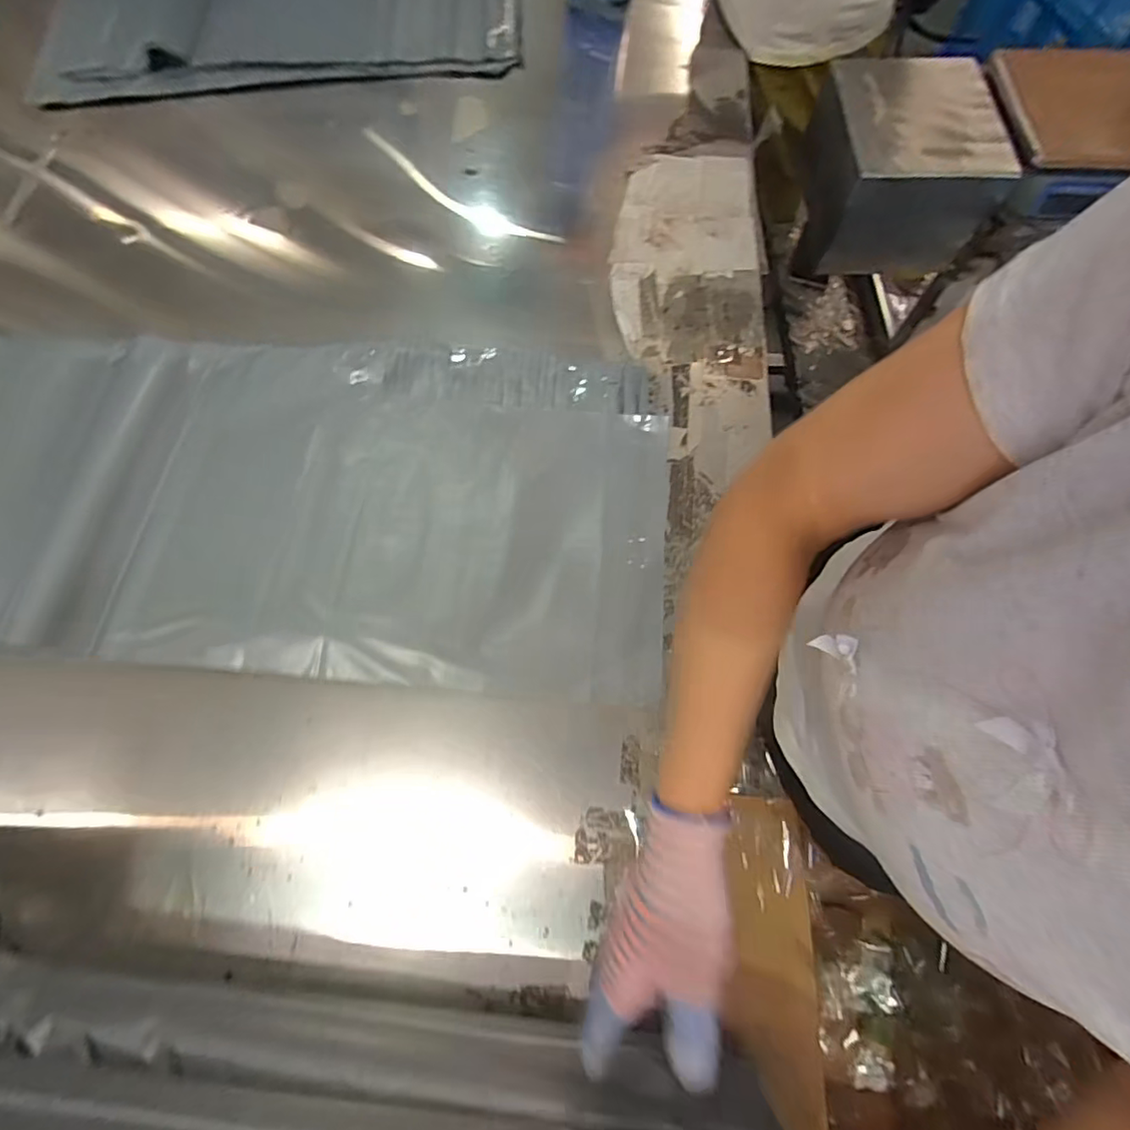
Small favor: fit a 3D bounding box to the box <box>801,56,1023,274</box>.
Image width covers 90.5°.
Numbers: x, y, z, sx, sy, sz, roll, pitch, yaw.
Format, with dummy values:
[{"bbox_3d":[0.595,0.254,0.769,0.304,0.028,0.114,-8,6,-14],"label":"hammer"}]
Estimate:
[{"bbox_3d":[0.470,-0.570,0.800,0.210,0.161,0.220,-2,69,-1],"label":"box"}]

